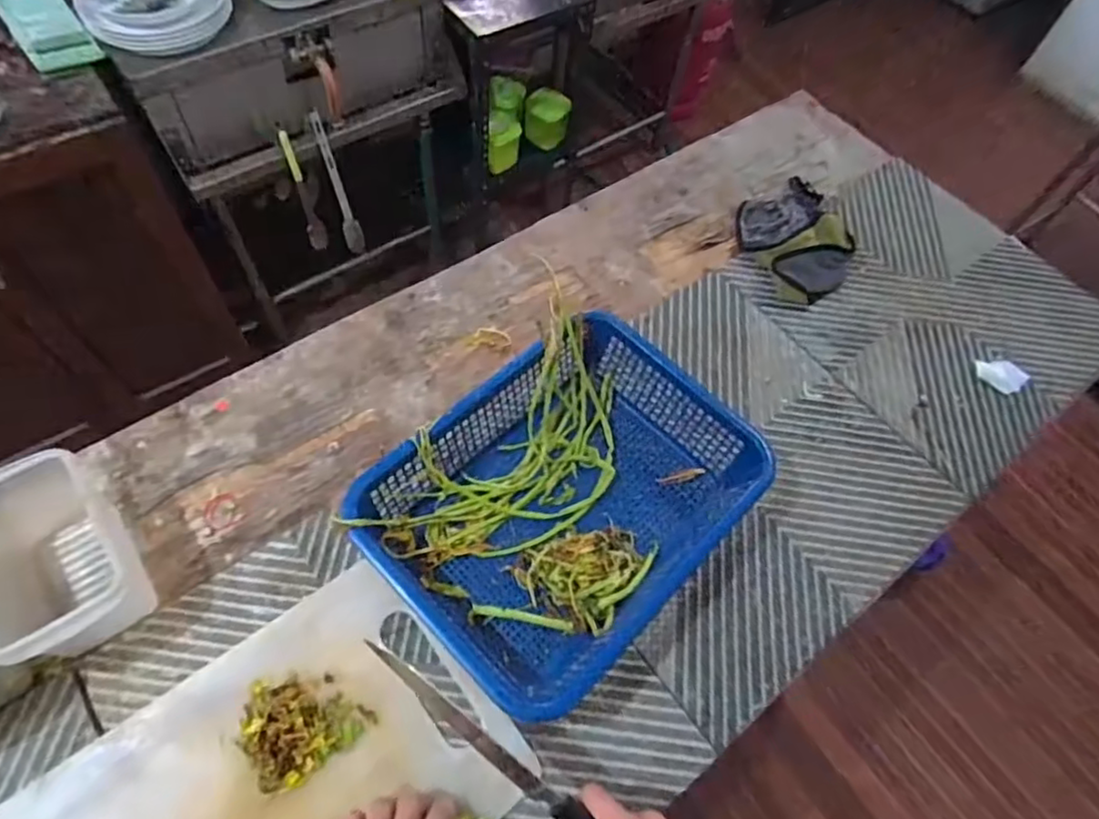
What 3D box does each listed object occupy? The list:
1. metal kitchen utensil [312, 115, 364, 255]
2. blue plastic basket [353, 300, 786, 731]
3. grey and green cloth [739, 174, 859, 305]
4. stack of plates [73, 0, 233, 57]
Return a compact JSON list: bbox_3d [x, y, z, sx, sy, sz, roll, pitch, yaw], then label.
[{"bbox_3d":[-0.414,-0.437,1.280,0.036,0.271,0.026,-21,42,-15],"label":"metal kitchen utensil"},{"bbox_3d":[0.018,0.087,0.626,0.253,0.097,0.328,42,66,18],"label":"blue plastic basket"},{"bbox_3d":[0.319,-0.221,0.829,0.126,0.042,0.175,-12,62,-10],"label":"grey and green cloth"},{"bbox_3d":[-0.648,-0.670,1.068,0.209,0.056,0.189,-37,69,-21],"label":"stack of plates"}]

